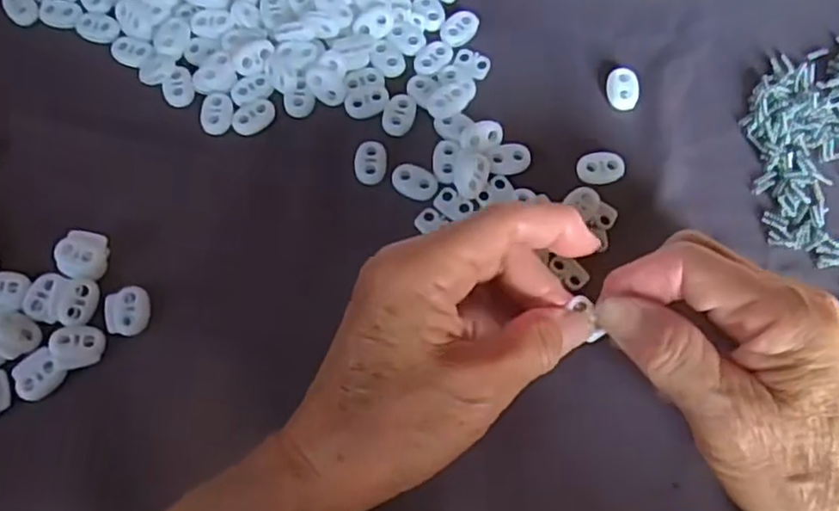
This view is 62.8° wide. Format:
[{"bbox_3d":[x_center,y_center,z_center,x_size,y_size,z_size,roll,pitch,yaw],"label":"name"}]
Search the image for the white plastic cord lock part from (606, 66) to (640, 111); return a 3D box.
[{"bbox_3d":[0.104,-0.085,0.350,0.015,0.004,0.023,-3,70,-2],"label":"white plastic cord lock part"}]

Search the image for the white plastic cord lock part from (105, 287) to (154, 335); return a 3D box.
[{"bbox_3d":[-0.131,0.024,0.309,0.018,0.004,0.022,-2,70,-1],"label":"white plastic cord lock part"}]

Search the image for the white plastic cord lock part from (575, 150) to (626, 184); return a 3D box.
[{"bbox_3d":[0.088,-0.043,0.333,0.022,0.004,0.017,-8,70,-4],"label":"white plastic cord lock part"}]

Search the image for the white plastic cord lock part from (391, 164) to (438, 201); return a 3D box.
[{"bbox_3d":[-0.002,-0.036,0.330,0.023,0.004,0.016,25,72,8],"label":"white plastic cord lock part"}]

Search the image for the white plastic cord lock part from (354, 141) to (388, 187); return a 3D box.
[{"bbox_3d":[-0.024,-0.046,0.334,0.015,0.004,0.023,-1,70,-1],"label":"white plastic cord lock part"}]

